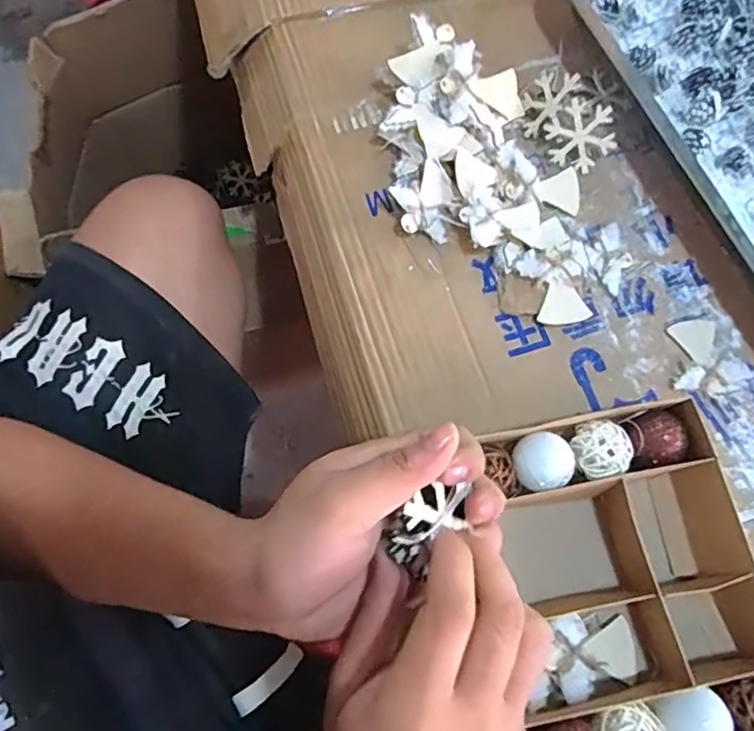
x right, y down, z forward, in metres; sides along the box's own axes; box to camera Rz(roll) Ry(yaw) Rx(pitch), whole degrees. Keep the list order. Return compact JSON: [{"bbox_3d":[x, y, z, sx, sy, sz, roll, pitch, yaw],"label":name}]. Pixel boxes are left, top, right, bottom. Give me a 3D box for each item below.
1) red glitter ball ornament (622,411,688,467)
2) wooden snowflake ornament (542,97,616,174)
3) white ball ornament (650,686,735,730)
[{"bbox_3d":[0.182,0.052,0.407,0.035,0.037,0.034,-13,73,-6],"label":"red glitter ball ornament"},{"bbox_3d":[0.163,-0.184,0.486,0.050,0.010,0.052,-12,111,19],"label":"wooden snowflake ornament"},{"bbox_3d":[0.181,0.206,0.354,0.034,0.037,0.037,-24,74,-9],"label":"white ball ornament"}]

